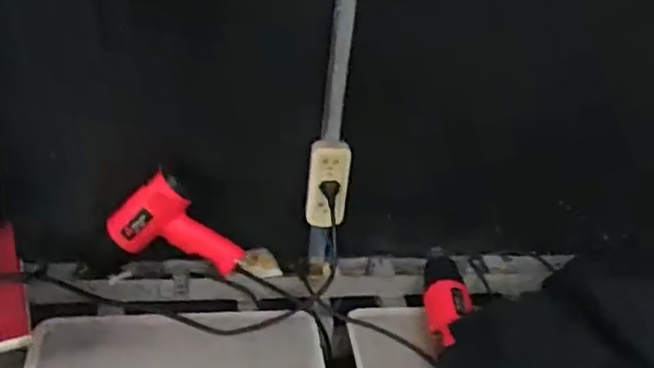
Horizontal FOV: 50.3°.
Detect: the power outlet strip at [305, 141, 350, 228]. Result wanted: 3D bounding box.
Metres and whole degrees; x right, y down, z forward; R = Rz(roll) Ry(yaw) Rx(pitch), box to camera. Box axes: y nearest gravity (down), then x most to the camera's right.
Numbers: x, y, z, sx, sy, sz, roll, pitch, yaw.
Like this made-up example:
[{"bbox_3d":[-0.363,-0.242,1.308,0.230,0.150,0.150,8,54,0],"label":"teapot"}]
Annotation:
[{"bbox_3d":[0.000,0.004,1.049,0.057,0.156,0.034,9,32,1],"label":"power outlet strip"}]

